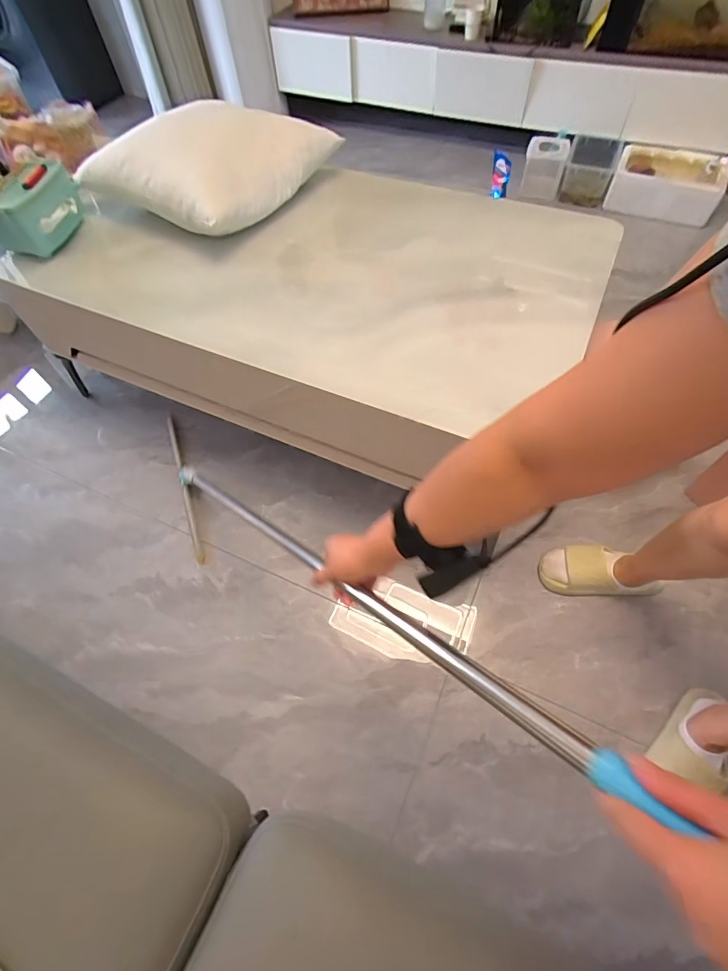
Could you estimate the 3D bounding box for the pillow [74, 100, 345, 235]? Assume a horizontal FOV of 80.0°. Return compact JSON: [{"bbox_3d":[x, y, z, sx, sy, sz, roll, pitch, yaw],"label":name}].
[{"bbox_3d":[-0.356,-0.757,1.028,0.404,0.132,0.445,32,66,19],"label":"pillow"}]

